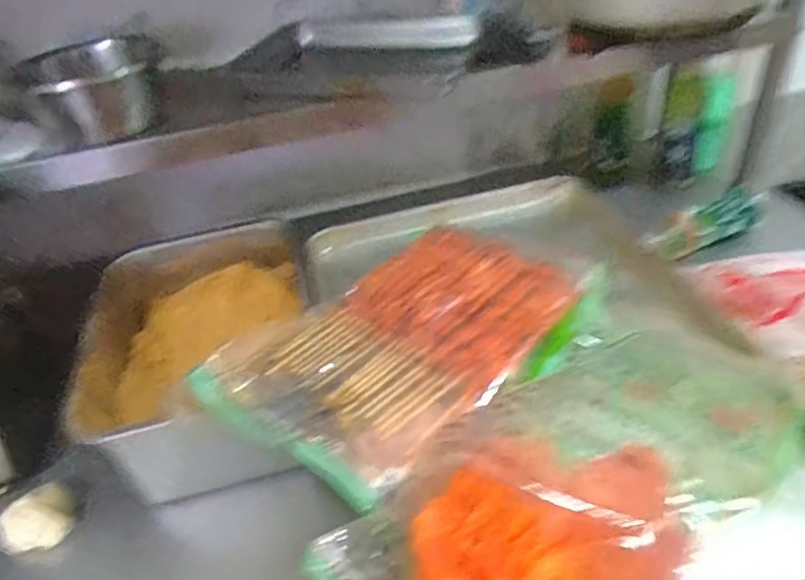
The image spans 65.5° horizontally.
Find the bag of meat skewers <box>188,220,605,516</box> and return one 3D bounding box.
[{"bbox_3d":[0.006,0.055,0.633,0.379,0.051,0.237,-31,43,-28],"label":"bag of meat skewers"}]

